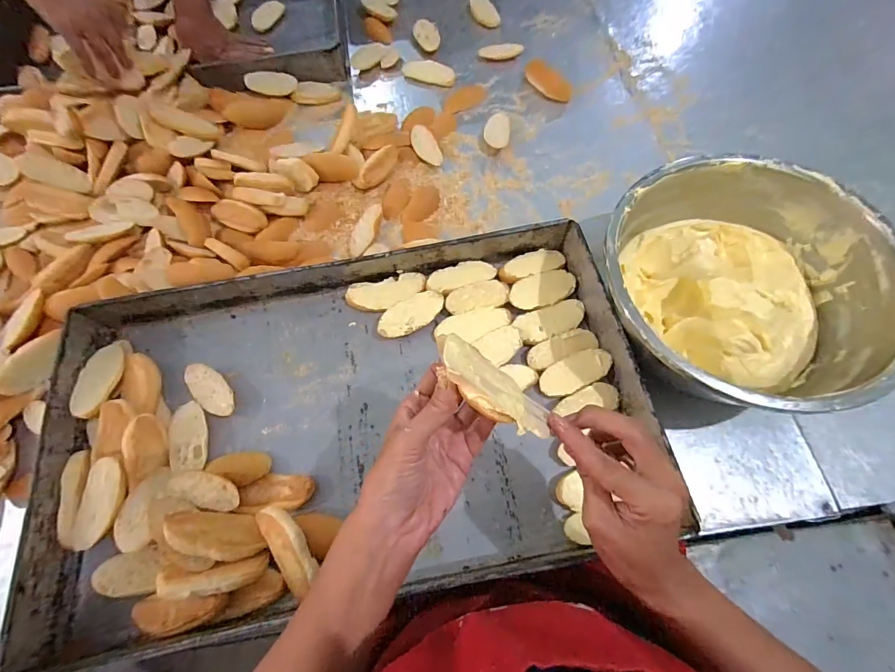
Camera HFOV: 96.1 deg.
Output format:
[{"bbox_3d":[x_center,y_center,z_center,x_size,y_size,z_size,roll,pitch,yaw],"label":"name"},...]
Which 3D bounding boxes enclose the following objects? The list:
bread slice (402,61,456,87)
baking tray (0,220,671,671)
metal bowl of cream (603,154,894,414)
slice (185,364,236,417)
[{"bbox_3d":[-0.032,-0.464,0.707,0.094,0.015,0.037,20,69,10],"label":"bread slice"},{"bbox_3d":[-0.106,0.081,0.437,0.607,0.052,0.364,-11,67,-3],"label":"baking tray"},{"bbox_3d":[0.311,-0.047,0.452,0.279,0.122,0.275,-1,67,2],"label":"metal bowl of cream"},{"bbox_3d":[-0.281,0.063,0.478,0.083,0.009,0.034,38,73,16],"label":"slice"}]

